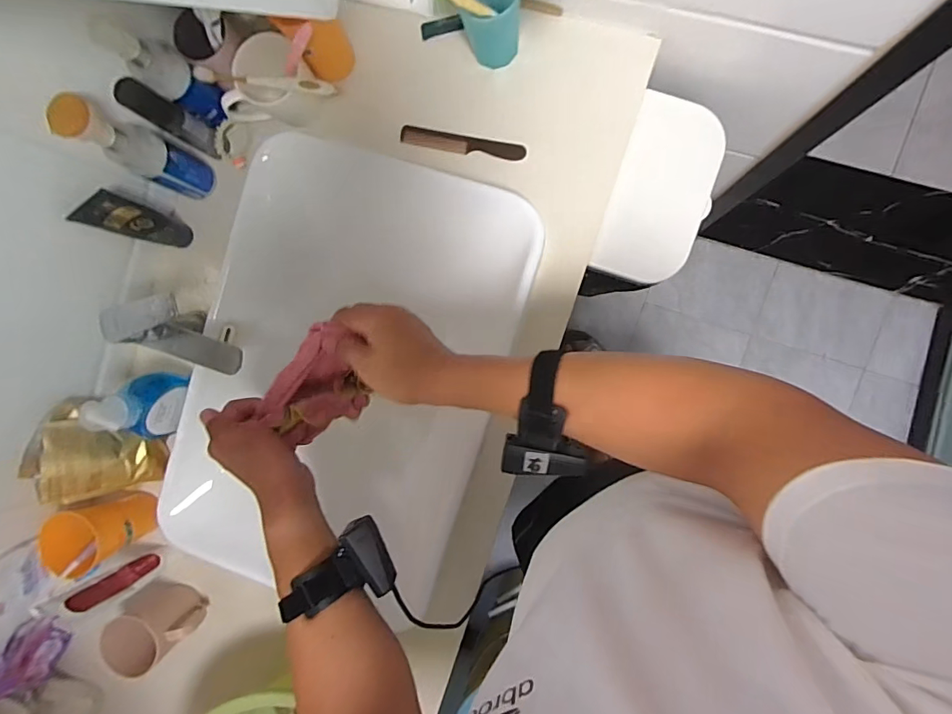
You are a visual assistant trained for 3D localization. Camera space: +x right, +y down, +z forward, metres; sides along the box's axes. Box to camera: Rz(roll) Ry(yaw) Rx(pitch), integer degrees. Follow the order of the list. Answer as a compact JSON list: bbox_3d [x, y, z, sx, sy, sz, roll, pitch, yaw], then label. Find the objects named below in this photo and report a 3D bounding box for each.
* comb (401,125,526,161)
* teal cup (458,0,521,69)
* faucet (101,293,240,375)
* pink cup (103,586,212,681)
[{"bbox_3d":[-0.018,-0.289,0.658,0.170,0.007,0.027,12,93,7],"label":"comb"},{"bbox_3d":[0.022,-0.428,0.600,0.076,0.094,0.080,-9,90,8],"label":"teal cup"},{"bbox_3d":[-0.356,-0.030,0.612,0.165,0.113,0.062,17,94,7],"label":"faucet"},{"bbox_3d":[-0.424,0.357,0.654,0.070,0.108,0.074,0,92,8],"label":"pink cup"}]

